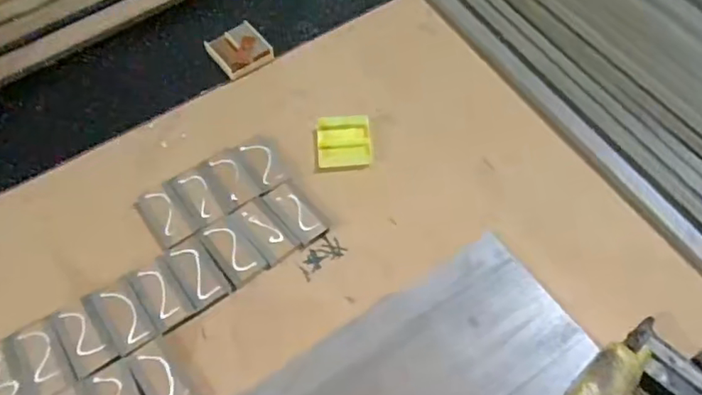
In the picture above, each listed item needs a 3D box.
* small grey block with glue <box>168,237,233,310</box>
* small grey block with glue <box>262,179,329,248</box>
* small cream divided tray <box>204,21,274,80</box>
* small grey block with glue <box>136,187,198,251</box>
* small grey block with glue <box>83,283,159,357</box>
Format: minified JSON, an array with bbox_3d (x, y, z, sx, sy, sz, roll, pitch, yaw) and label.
[{"bbox_3d":[-0.160,0.076,0.595,0.038,0.004,0.078,-30,62,-16],"label":"small grey block with glue"},{"bbox_3d":[-0.061,0.016,0.630,0.037,0.005,0.079,-34,64,-18],"label":"small grey block with glue"},{"bbox_3d":[-0.150,-0.199,0.762,0.067,0.018,0.086,-31,63,-17],"label":"small cream divided tray"},{"bbox_3d":[-0.208,0.022,0.637,0.037,0.009,0.081,-35,64,-19],"label":"small grey block with glue"},{"bbox_3d":[-0.231,0.120,0.572,0.041,0.008,0.080,-36,65,-20],"label":"small grey block with glue"}]

